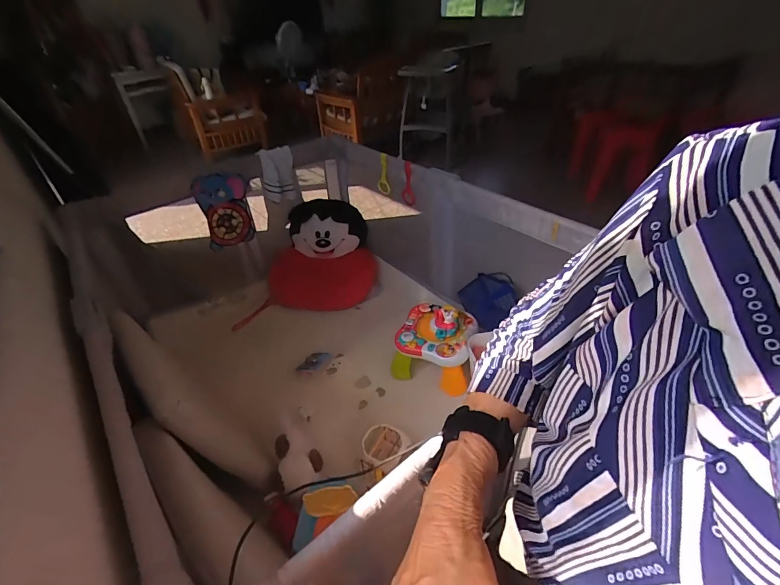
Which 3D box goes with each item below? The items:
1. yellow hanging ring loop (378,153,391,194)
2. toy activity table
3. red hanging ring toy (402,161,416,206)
[{"bbox_3d":[-0.024,-0.464,1.519,0.050,0.233,0.020,0,65,0],"label":"yellow hanging ring loop"},{"bbox_3d":[0.175,0.183,1.461,0.276,0.355,0.223,14,40,18],"label":"toy activity table"},{"bbox_3d":[0.076,-0.404,1.459,0.056,0.254,0.010,24,70,8],"label":"red hanging ring toy"}]

